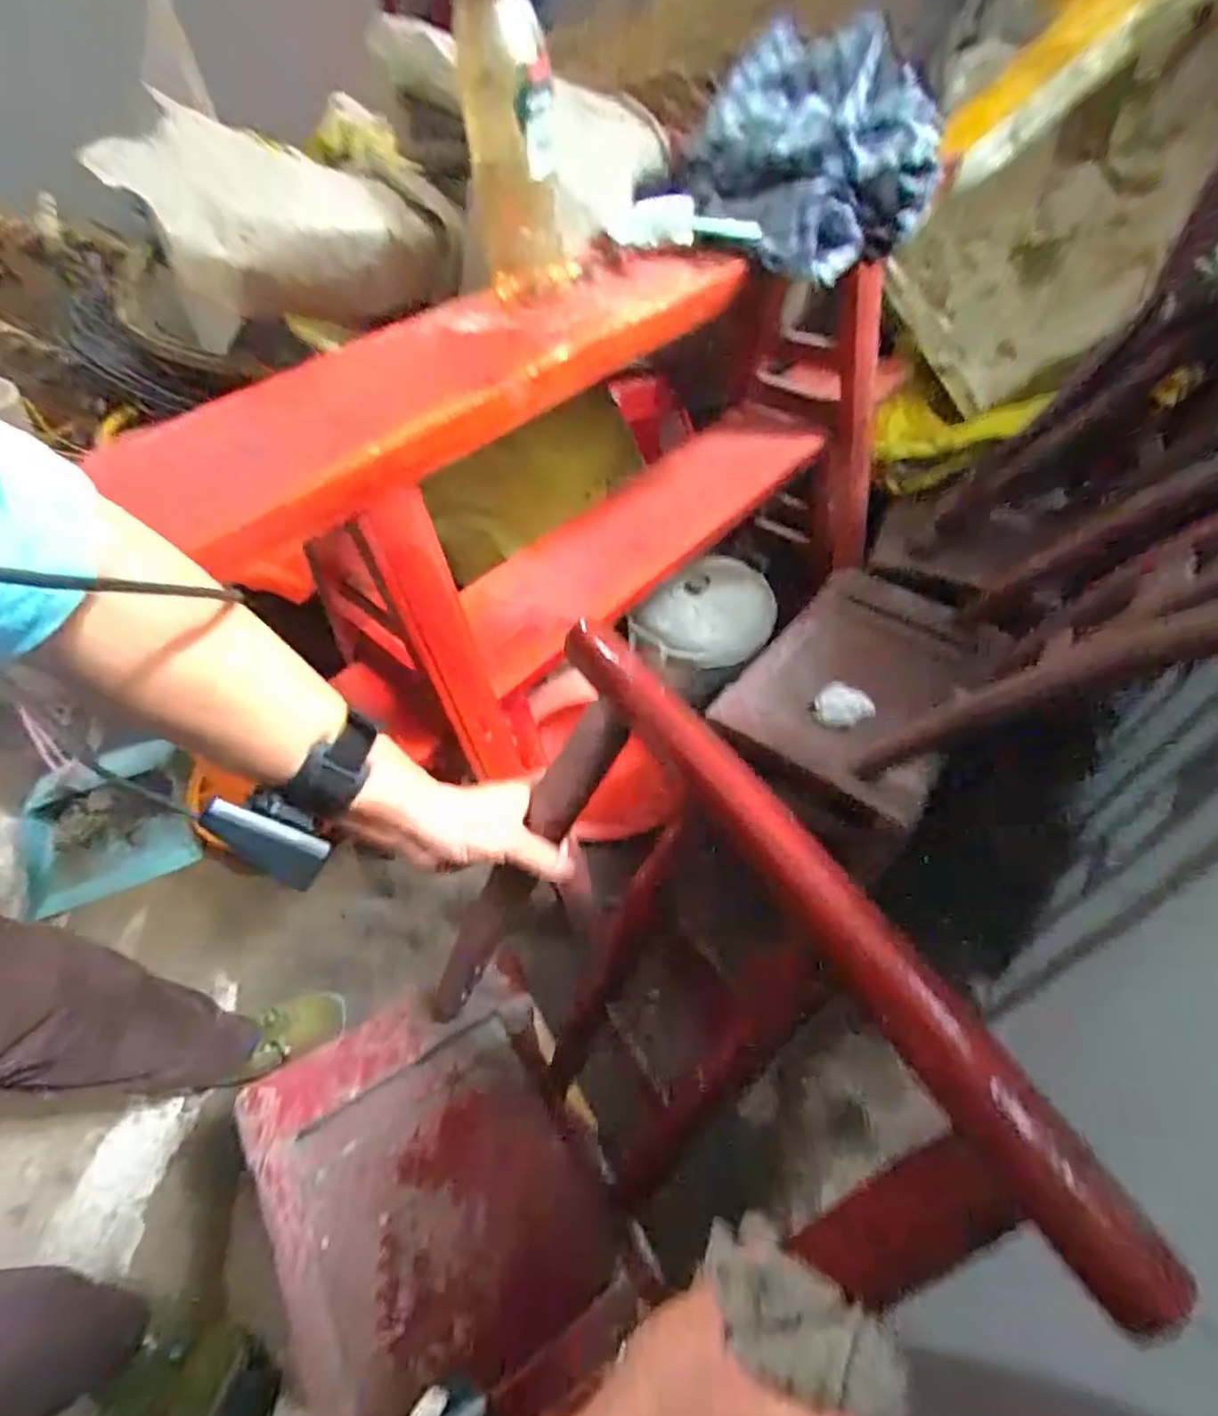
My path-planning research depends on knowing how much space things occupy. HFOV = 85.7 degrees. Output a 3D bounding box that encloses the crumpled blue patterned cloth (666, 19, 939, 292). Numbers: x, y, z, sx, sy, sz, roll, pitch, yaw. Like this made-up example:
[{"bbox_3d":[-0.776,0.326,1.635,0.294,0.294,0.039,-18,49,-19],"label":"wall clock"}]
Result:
[{"bbox_3d":[0.171,-0.480,0.567,0.170,0.134,0.171,-34,58,-22],"label":"crumpled blue patterned cloth"}]

